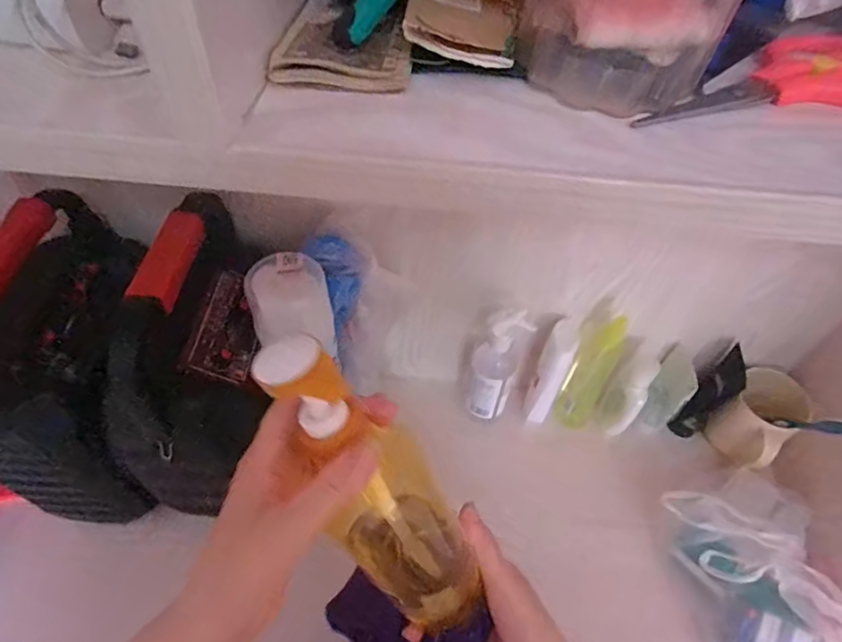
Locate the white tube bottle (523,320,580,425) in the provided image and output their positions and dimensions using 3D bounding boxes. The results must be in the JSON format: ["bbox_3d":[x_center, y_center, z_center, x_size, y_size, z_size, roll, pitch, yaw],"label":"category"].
[{"bbox_3d":[0.161,0.067,0.643,0.035,0.180,0.042,22,53,14],"label":"white tube bottle"}]

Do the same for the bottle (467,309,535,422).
[{"bbox_3d":[0.092,0.055,0.625,0.055,0.181,0.047,13,52,7],"label":"bottle"}]

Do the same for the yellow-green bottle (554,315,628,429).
[{"bbox_3d":[0.209,0.063,0.630,0.053,0.191,0.047,29,56,19],"label":"yellow-green bottle"}]

